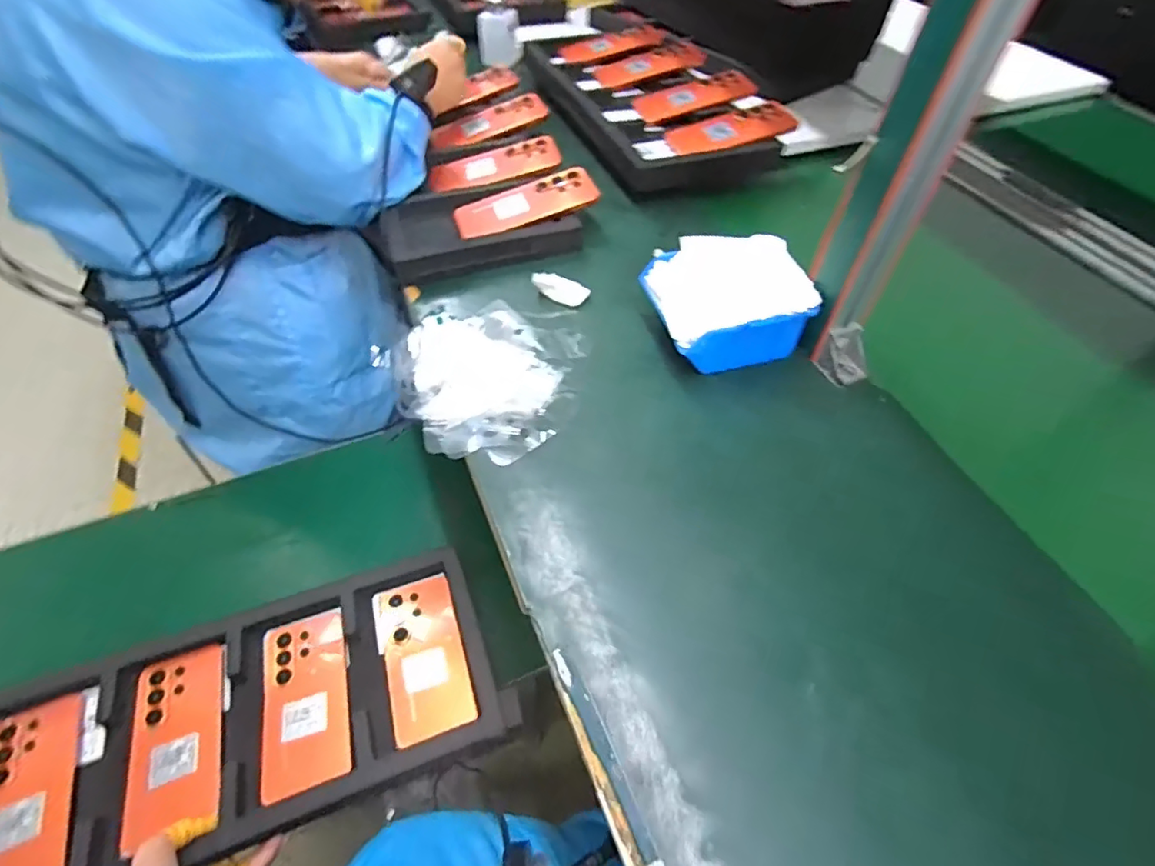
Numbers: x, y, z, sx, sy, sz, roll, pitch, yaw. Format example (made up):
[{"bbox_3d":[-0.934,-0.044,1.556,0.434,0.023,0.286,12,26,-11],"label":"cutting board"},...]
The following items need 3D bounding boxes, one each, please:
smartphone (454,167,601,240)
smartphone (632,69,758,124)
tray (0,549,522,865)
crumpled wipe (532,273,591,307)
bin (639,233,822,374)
[{"bbox_3d":[-0.062,-0.278,0.697,0.174,0.014,0.083,-19,54,-2],"label":"smartphone"},{"bbox_3d":[0.172,-0.500,0.845,0.173,0.009,0.084,-20,60,-4],"label":"smartphone"},{"bbox_3d":[-0.320,0.269,0.541,0.470,0.034,0.215,-13,53,-14],"label":"tray"},{"bbox_3d":[-0.019,-0.157,0.628,0.062,0.023,0.019,20,52,-5],"label":"crumpled wipe"},{"bbox_3d":[0.145,-0.128,0.574,0.141,0.083,0.120,-8,52,-9],"label":"bin"}]

